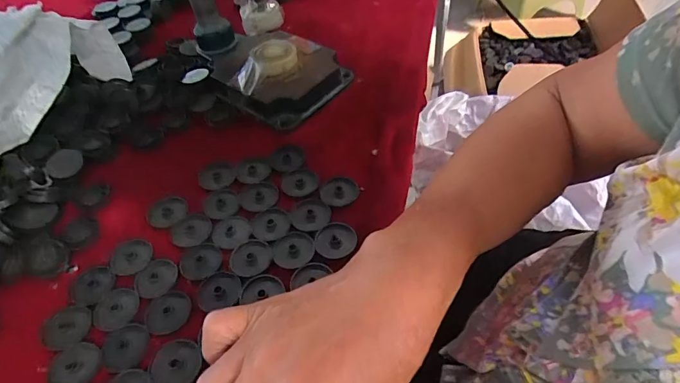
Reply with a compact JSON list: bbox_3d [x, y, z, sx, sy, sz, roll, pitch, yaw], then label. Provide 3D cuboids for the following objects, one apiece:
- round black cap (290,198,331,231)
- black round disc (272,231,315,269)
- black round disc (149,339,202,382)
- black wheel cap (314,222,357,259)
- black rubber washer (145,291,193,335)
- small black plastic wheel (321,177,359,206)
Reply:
[{"bbox_3d":[-0.025,0.019,0.352,0.034,0.004,0.034,-4,50,5],"label":"round black cap"},{"bbox_3d":[-0.037,0.045,0.332,0.032,0.004,0.032,-4,50,5],"label":"black round disc"},{"bbox_3d":[-0.112,0.116,0.282,0.033,0.005,0.033,-4,50,5],"label":"black round disc"},{"bbox_3d":[-0.003,0.038,0.334,0.035,0.004,0.031,-31,52,-16],"label":"black wheel cap"},{"bbox_3d":[-0.128,0.088,0.307,0.033,0.004,0.032,-8,49,2],"label":"black rubber washer"},{"bbox_3d":[-0.001,0.000,0.367,0.034,0.005,0.028,-29,52,-15],"label":"small black plastic wheel"}]

